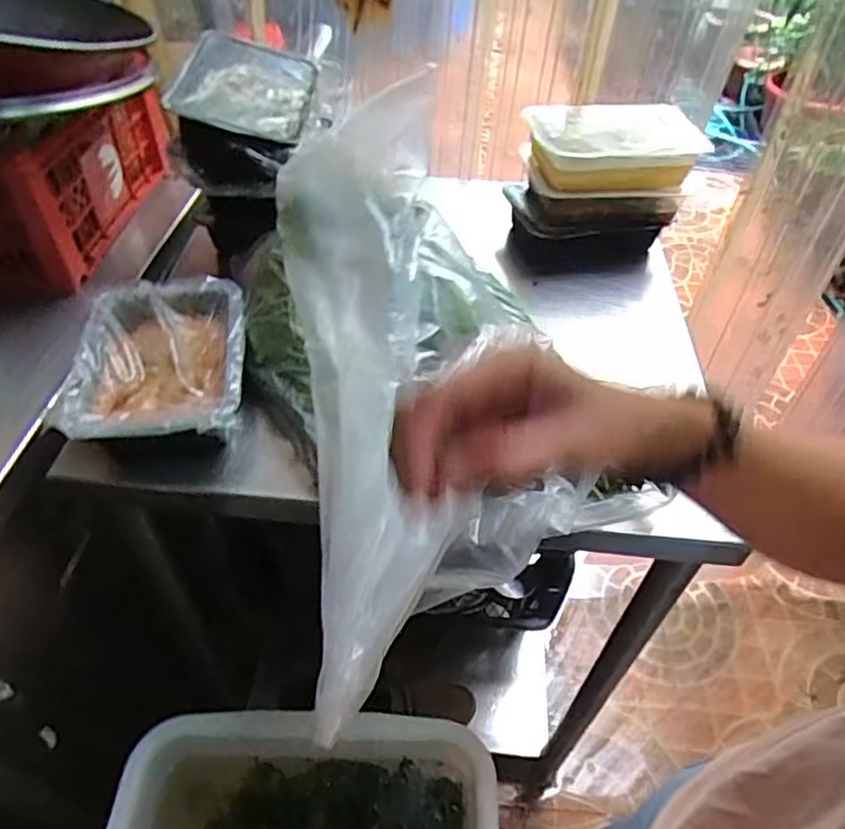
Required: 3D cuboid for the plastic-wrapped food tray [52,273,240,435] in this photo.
[{"bbox_3d":[-0.235,-0.052,0.577,0.140,0.033,0.197,-4,48,-7],"label":"plastic-wrapped food tray"}]

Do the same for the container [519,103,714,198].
[{"bbox_3d":[0.223,-0.319,0.751,0.203,0.069,0.126,-3,47,-6],"label":"container"}]

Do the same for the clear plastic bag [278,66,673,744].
[{"bbox_3d":[-0.025,-0.040,0.436,0.177,0.138,0.422,0,60,-3],"label":"clear plastic bag"}]

